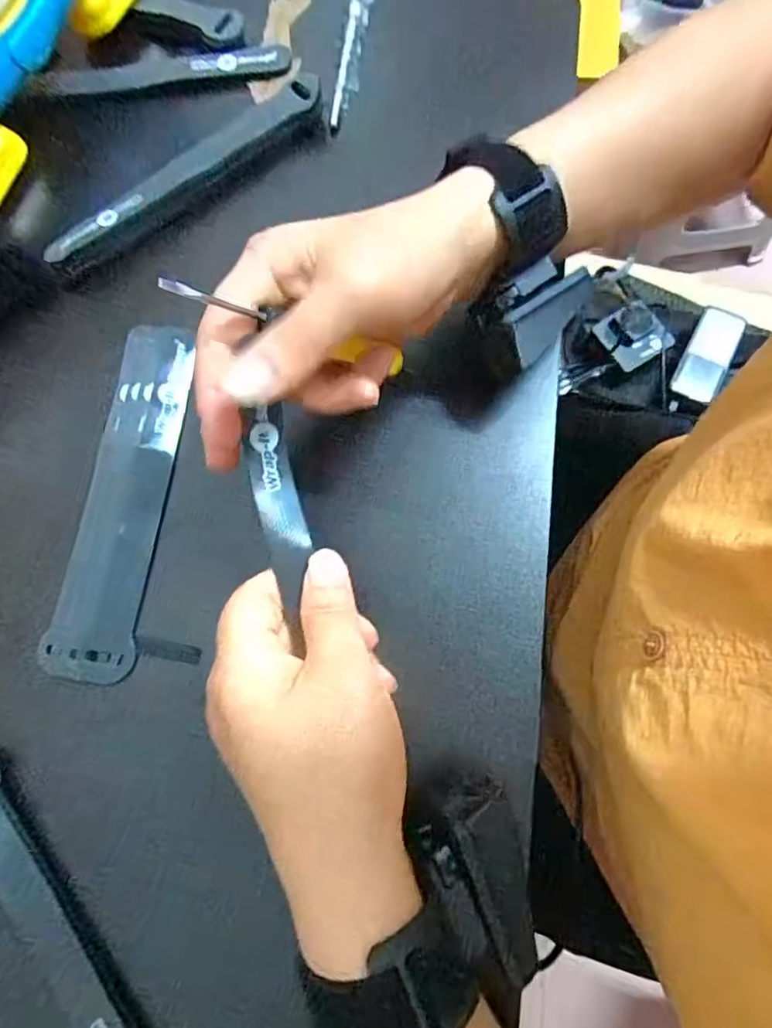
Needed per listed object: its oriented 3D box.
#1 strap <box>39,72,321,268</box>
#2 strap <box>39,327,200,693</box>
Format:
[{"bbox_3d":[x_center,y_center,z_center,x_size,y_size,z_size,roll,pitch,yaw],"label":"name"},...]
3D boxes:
[{"bbox_3d":[-0.124,-0.213,0.359,0.194,0.022,0.026,-36,77,-7],"label":"strap"},{"bbox_3d":[-0.144,-0.012,0.321,0.047,0.010,0.200,7,76,2],"label":"strap"}]

